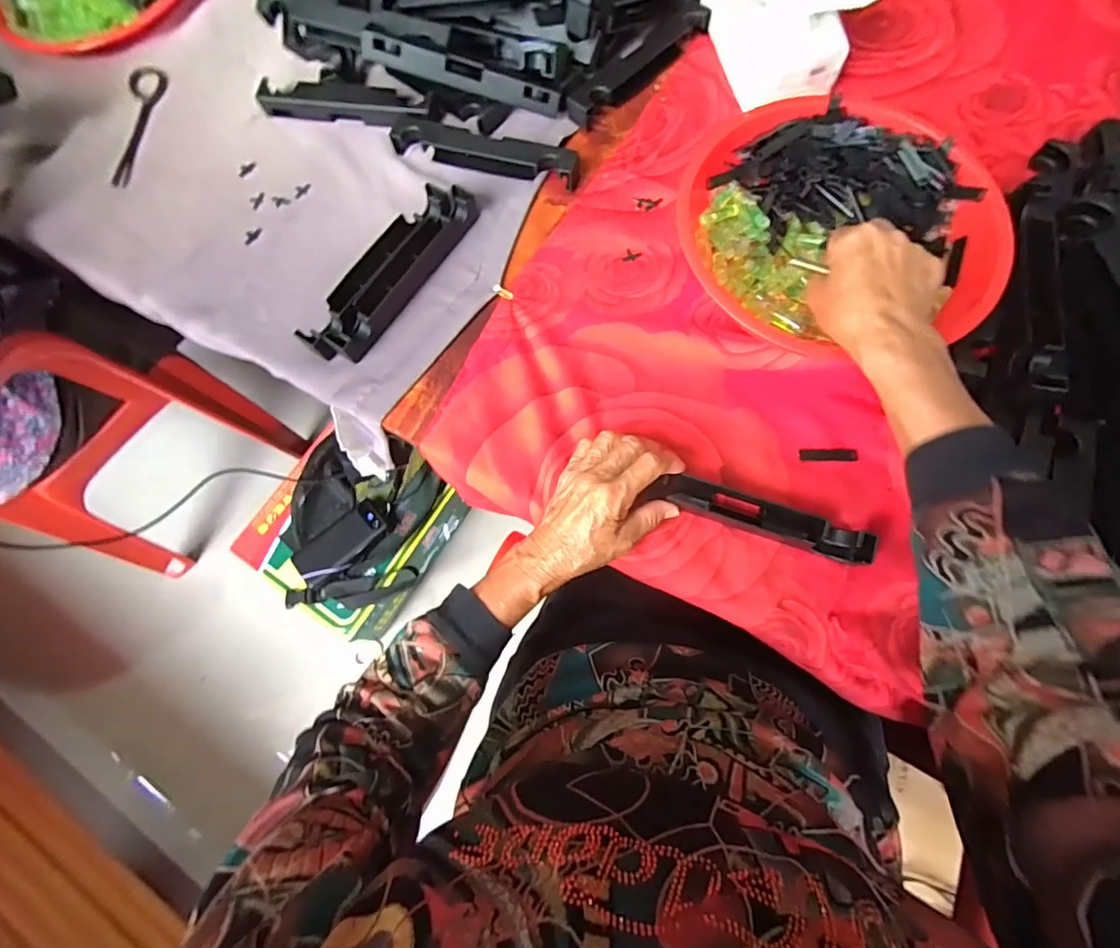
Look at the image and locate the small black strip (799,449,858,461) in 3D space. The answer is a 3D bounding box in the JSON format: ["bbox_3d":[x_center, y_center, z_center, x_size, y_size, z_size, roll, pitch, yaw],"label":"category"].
[{"bbox_3d":[0.223,-0.016,0.415,0.045,0.004,0.010,1,74,2],"label":"small black strip"}]

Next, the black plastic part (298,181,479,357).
[{"bbox_3d":[-0.158,-0.192,0.476,0.060,0.026,0.203,32,77,10],"label":"black plastic part"}]

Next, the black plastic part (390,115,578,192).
[{"bbox_3d":[-0.076,-0.323,0.504,0.192,0.024,0.033,16,75,6],"label":"black plastic part"}]

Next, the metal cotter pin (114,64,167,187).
[{"bbox_3d":[-0.470,-0.396,0.567,0.042,0.005,0.179,-8,74,-1],"label":"metal cotter pin"}]

